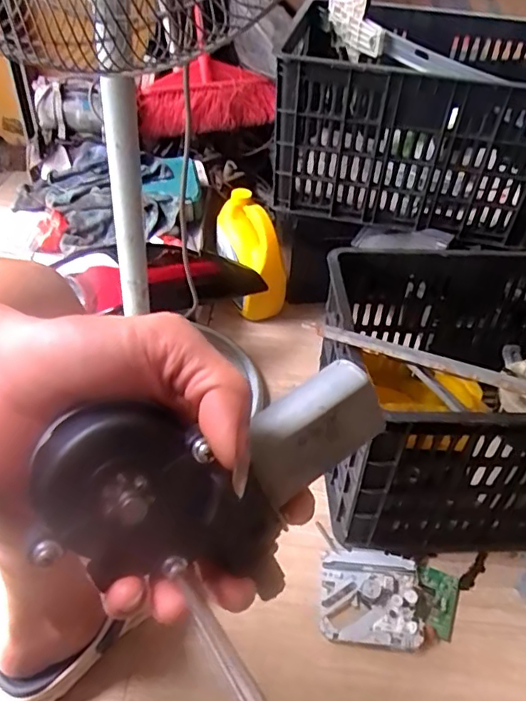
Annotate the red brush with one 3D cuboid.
[{"bbox_3d":[-0.129,-0.568,1.245,0.306,0.127,0.088,-13,44,-18],"label":"red brush"}]

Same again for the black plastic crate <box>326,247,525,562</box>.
[{"bbox_3d":[0.351,0.047,0.800,0.508,0.271,0.388,-2,41,-6],"label":"black plastic crate"}]

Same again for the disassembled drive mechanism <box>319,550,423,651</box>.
[{"bbox_3d":[0.136,0.309,0.694,0.118,0.027,0.111,7,41,4],"label":"disassembled drive mechanism"}]

